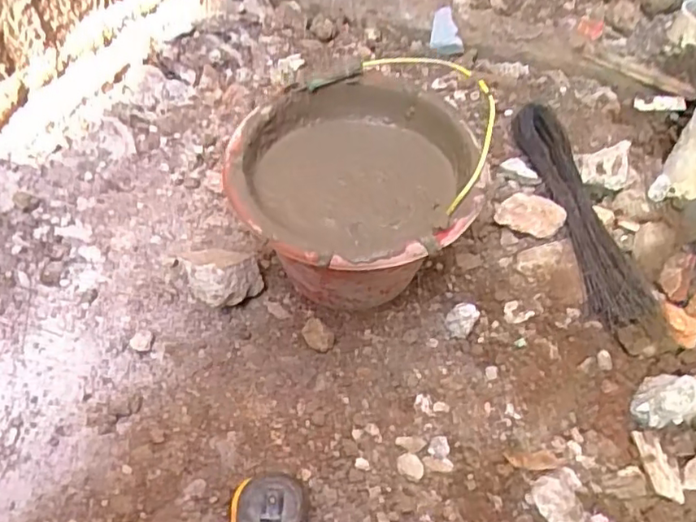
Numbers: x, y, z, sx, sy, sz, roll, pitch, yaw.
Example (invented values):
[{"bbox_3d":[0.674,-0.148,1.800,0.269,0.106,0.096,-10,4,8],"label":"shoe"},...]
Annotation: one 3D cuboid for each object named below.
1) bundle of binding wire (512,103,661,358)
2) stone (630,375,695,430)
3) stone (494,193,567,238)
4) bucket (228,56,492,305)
[{"bbox_3d":[0.346,-0.077,0.906,0.094,0.065,0.429,-5,49,-8],"label":"bundle of binding wire"},{"bbox_3d":[0.419,0.171,0.766,0.135,0.036,0.074,-1,49,-5],"label":"stone"},{"bbox_3d":[0.263,-0.069,0.888,0.100,0.043,0.062,10,49,5],"label":"stone"},{"bbox_3d":[0.007,-0.064,0.754,0.276,0.187,0.277,2,49,-2],"label":"bucket"}]

